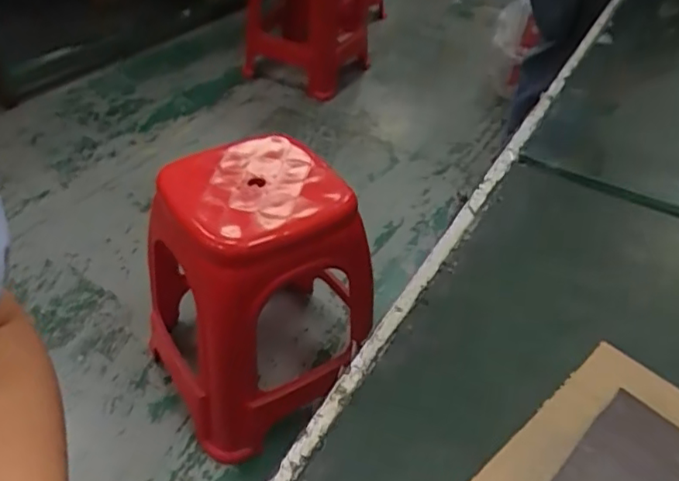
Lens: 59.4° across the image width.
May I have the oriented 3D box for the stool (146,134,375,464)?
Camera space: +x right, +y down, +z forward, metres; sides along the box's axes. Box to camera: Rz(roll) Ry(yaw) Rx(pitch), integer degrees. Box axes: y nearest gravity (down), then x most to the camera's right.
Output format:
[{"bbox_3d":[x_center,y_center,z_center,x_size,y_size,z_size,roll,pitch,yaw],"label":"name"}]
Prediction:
[{"bbox_3d":[-0.142,0.094,0.993,0.304,0.431,0.280,-17,45,-23],"label":"stool"}]

